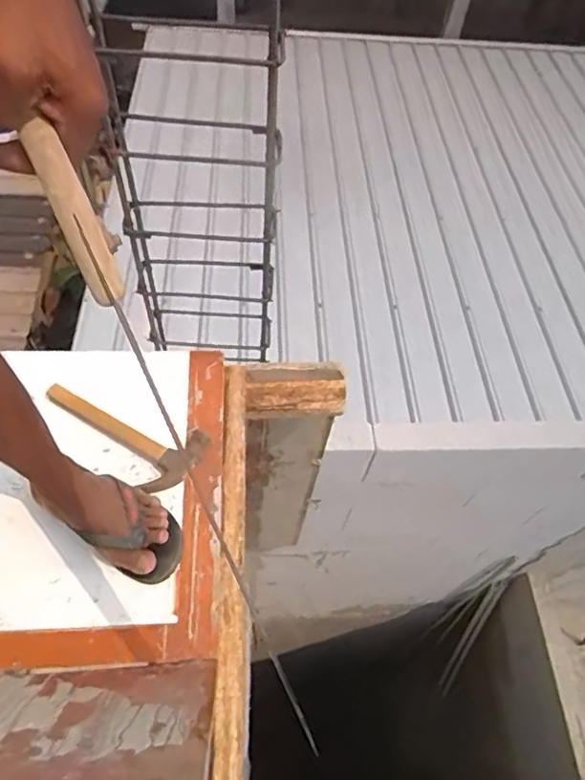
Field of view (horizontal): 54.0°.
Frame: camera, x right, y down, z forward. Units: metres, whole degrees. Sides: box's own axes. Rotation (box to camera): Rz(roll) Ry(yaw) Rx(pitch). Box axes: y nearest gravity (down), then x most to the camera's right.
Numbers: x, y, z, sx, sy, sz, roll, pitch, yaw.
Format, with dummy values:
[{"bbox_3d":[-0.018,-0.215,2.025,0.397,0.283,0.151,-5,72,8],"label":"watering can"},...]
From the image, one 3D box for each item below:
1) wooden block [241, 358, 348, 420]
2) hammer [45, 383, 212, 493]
[{"bbox_3d":[0.004,0.003,1.023,0.179,0.092,0.074,-2,54,-7],"label":"wooden block"},{"bbox_3d":[-0.255,0.054,0.879,0.256,0.026,0.117,32,57,18],"label":"hammer"}]

